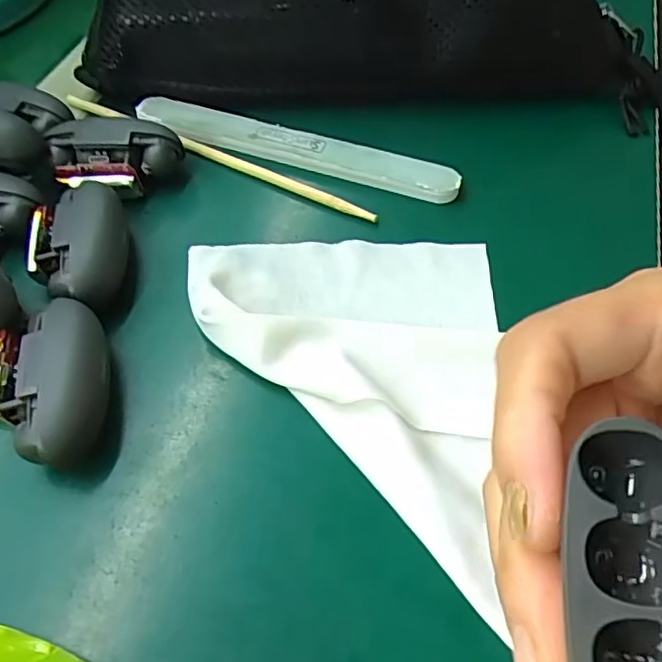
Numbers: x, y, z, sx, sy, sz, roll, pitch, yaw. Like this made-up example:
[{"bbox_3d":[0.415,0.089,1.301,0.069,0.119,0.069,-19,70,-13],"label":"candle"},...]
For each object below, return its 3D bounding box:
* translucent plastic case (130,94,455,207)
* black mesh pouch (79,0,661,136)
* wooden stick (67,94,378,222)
[{"bbox_3d":[-0.020,-0.093,0.308,0.169,0.008,0.024,16,57,13],"label":"translucent plastic case"},{"bbox_3d":[0.025,-0.167,0.311,0.288,0.087,0.067,2,55,3],"label":"black mesh pouch"},{"bbox_3d":[-0.061,-0.091,0.309,0.187,0.006,0.006,24,59,17],"label":"wooden stick"}]

